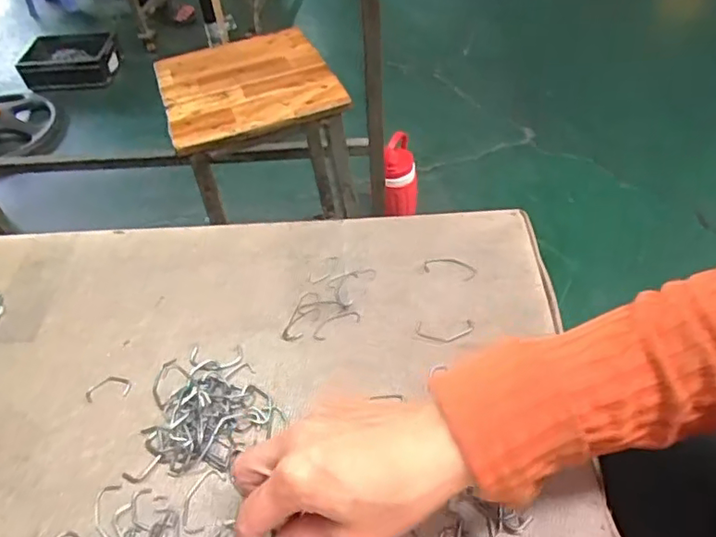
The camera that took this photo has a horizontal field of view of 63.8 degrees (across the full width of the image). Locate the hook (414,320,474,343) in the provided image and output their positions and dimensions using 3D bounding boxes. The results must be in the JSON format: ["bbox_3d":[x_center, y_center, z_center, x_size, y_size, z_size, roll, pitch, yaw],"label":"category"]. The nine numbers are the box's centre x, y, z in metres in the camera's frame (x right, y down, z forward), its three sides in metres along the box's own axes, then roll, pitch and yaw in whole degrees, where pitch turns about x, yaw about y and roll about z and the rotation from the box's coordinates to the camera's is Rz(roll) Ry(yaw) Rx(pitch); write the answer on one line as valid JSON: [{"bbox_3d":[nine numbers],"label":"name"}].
[{"bbox_3d":[0.062,0.045,0.416,0.041,0.004,0.017,-1,48,4],"label":"hook"}]

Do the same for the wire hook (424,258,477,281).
[{"bbox_3d":[0.074,-0.001,0.458,0.042,0.004,0.021,13,50,16],"label":"wire hook"}]

